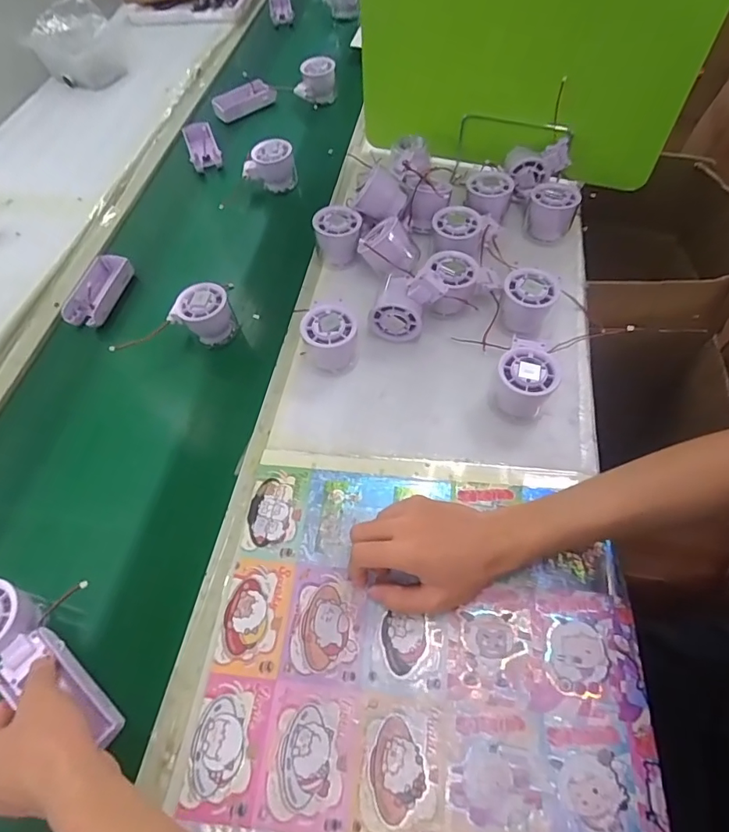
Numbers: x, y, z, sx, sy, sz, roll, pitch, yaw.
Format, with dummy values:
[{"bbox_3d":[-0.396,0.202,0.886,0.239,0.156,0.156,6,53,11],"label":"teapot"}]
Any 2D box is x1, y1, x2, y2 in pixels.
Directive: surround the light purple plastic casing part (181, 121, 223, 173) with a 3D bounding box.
[{"bbox_3d":[-0.262,-0.437,0.799,0.049,0.015,0.103,-21,73,-11],"label":"light purple plastic casing part"}]

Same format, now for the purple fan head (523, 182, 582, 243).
[{"bbox_3d":[0.232,-0.254,0.619,0.058,0.063,0.047,18,61,13],"label":"purple fan head"}]

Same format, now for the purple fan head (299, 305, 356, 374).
[{"bbox_3d":[-0.036,-0.082,0.535,0.058,0.056,0.058,0,58,2],"label":"purple fan head"}]

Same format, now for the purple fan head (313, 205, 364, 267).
[{"bbox_3d":[-0.032,-0.223,0.619,0.057,0.055,0.049,-7,58,-3],"label":"purple fan head"}]

